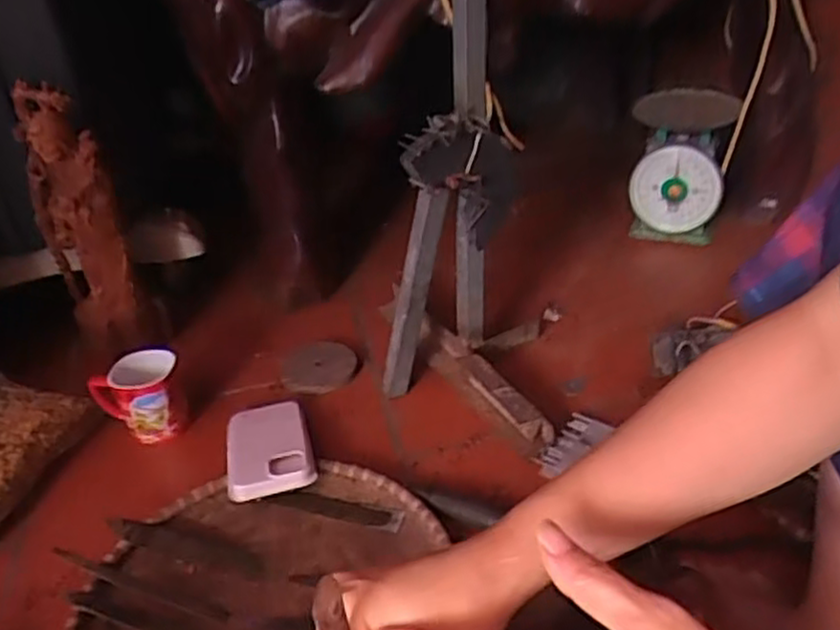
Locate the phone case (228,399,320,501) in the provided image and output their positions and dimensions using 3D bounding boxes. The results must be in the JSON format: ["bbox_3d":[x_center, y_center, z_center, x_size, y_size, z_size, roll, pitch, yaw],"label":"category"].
[{"bbox_3d":[-0.170,0.145,0.824,0.090,0.019,0.167,-8,23,-14],"label":"phone case"}]

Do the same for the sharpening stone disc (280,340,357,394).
[{"bbox_3d":[-0.134,0.064,0.967,0.094,0.006,0.111,-15,34,-11],"label":"sharpening stone disc"}]

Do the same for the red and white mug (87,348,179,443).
[{"bbox_3d":[-0.328,0.097,0.873,0.099,0.085,0.082,-22,36,-21],"label":"red and white mug"}]

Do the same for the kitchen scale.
[{"bbox_3d":[0.394,-0.228,1.125,0.142,0.194,0.130,0,34,12],"label":"kitchen scale"}]

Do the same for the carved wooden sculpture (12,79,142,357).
[{"bbox_3d":[-0.428,-0.112,0.935,0.099,0.318,0.122,-21,35,-22],"label":"carved wooden sculpture"}]

